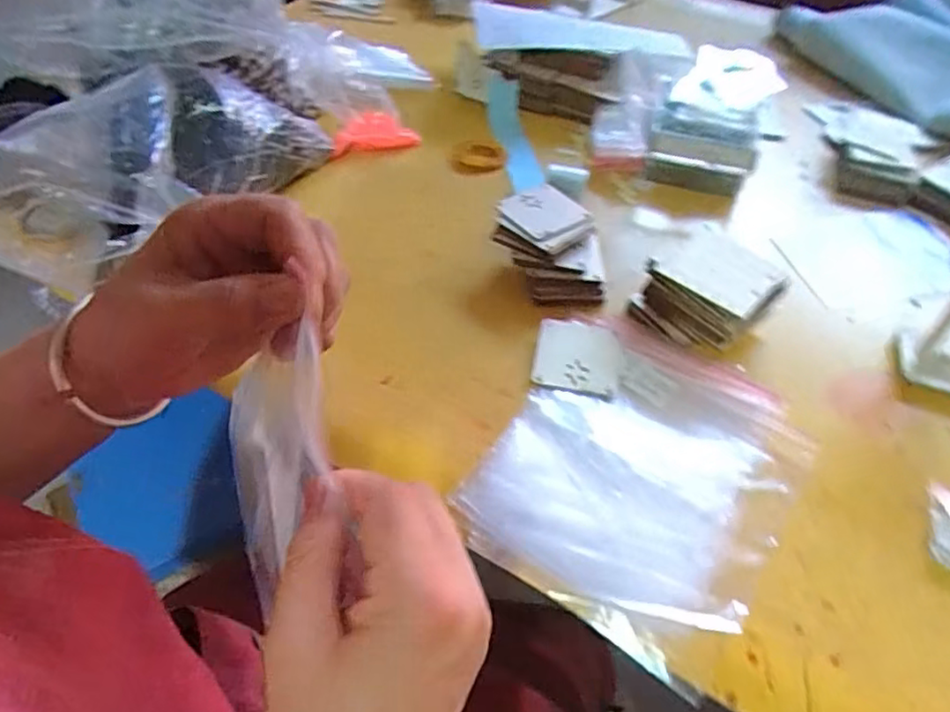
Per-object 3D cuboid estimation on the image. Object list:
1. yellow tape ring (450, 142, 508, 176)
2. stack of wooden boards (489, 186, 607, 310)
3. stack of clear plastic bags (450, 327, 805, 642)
[{"bbox_3d":[0.005,-0.243,0.758,0.067,0.017,0.063,1,48,-1],"label":"yellow tape ring"},{"bbox_3d":[0.071,-0.110,0.612,0.095,0.053,0.130,-7,48,-9],"label":"stack of wooden boards"},{"bbox_3d":[0.128,0.084,0.479,0.200,0.015,0.244,28,52,22],"label":"stack of clear plastic bags"}]

